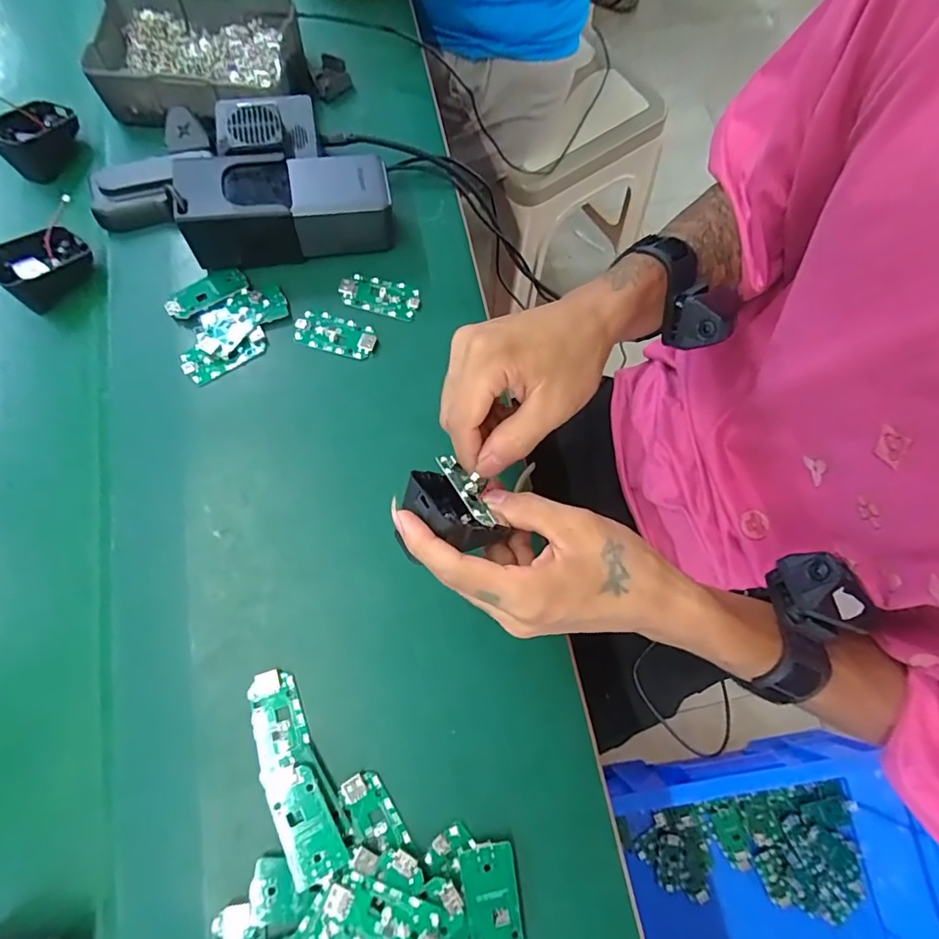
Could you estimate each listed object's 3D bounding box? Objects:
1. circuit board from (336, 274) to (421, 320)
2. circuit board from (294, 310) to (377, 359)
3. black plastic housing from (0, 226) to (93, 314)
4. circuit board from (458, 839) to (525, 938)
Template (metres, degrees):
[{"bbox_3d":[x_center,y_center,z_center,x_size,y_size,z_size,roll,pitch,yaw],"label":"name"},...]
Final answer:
[{"bbox_3d":[-0.074,-0.143,0.412,0.063,0.008,0.031,10,75,2],"label":"circuit board"},{"bbox_3d":[-0.106,-0.108,0.398,0.063,0.004,0.031,15,75,3],"label":"circuit board"},{"bbox_3d":[-0.333,-0.161,0.392,0.050,0.040,0.065,42,79,10],"label":"black plastic housing"},{"bbox_3d":[0.014,0.259,0.299,0.032,0.010,0.063,-8,75,-3],"label":"circuit board"}]

